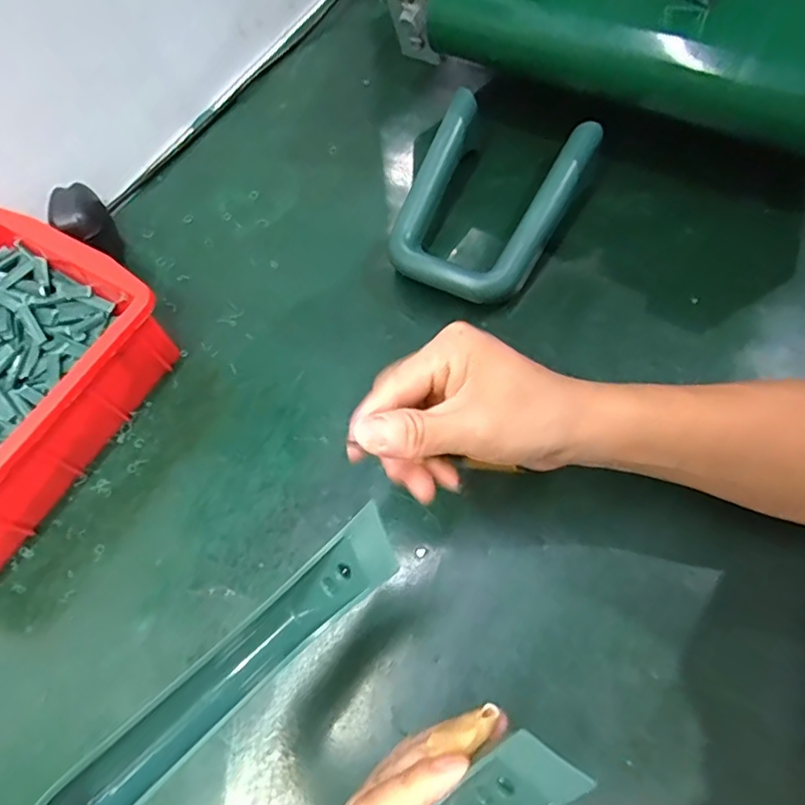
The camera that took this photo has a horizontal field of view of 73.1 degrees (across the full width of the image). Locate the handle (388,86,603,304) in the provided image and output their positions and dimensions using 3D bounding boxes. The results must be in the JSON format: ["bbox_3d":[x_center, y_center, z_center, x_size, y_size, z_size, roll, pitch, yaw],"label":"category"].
[{"bbox_3d":[0.062,-0.148,0.411,0.110,0.065,0.144,25,69,14],"label":"handle"}]

